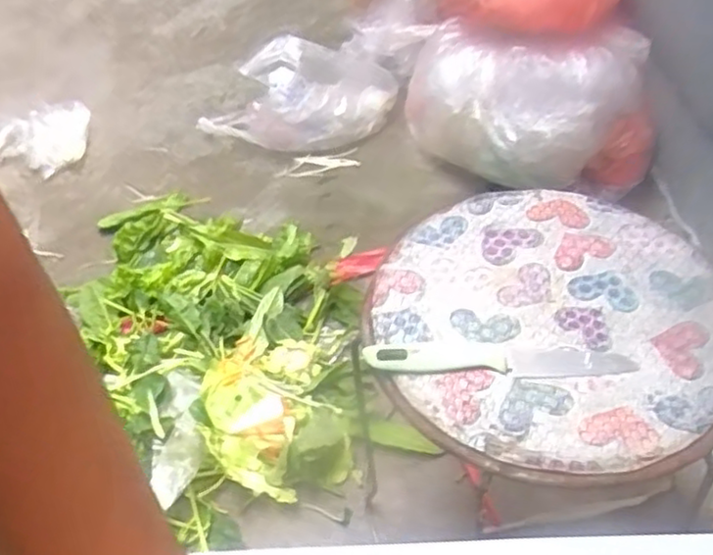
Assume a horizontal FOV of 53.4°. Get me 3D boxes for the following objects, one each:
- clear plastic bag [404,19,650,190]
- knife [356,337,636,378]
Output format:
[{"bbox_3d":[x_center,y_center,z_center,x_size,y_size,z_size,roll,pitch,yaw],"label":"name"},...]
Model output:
[{"bbox_3d":[0.255,-0.318,1.261,0.443,0.216,0.245,17,53,22],"label":"clear plastic bag"},{"bbox_3d":[0.115,0.063,0.580,0.213,0.013,0.037,-2,48,6],"label":"knife"}]

